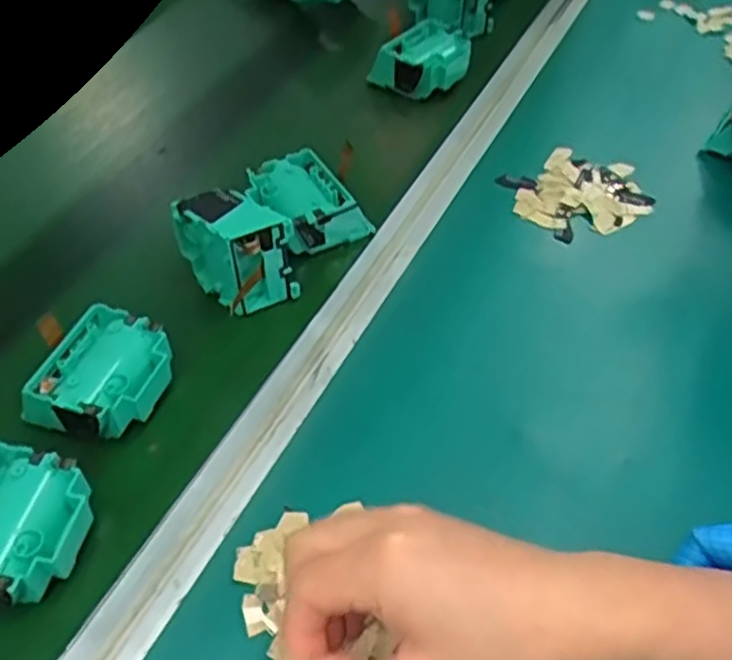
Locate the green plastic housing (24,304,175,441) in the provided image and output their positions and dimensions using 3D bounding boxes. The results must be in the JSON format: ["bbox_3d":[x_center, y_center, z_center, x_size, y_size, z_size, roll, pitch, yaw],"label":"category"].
[{"bbox_3d":[-0.155,0.031,0.442,0.070,0.039,0.083,25,53,18],"label":"green plastic housing"}]

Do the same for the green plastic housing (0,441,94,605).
[{"bbox_3d":[-0.177,0.104,0.378,0.066,0.035,0.078,9,50,6],"label":"green plastic housing"}]

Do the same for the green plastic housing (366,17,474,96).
[{"bbox_3d":[0.050,-0.237,0.652,0.078,0.038,0.071,-33,61,-28],"label":"green plastic housing"}]

